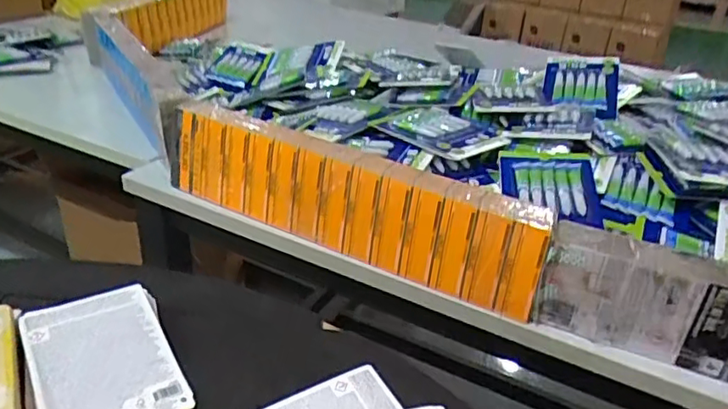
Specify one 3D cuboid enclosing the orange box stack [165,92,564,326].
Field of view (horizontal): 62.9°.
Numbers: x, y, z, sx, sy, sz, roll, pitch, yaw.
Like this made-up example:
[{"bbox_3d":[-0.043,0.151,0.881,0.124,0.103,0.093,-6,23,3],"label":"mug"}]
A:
[{"bbox_3d":[-0.031,-0.011,0.740,0.519,0.122,0.064,20,32,23],"label":"orange box stack"}]

